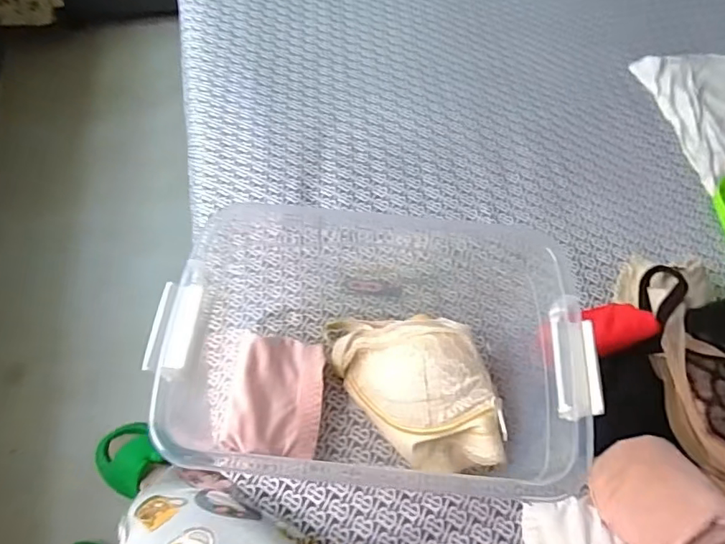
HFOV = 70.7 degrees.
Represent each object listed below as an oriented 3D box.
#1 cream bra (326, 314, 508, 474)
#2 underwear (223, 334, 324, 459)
[{"bbox_3d":[0.047,0.115,0.537,0.182,0.097,0.145,5,61,1],"label":"cream bra"},{"bbox_3d":[-0.094,0.133,0.545,0.103,0.053,0.124,6,61,2],"label":"underwear"}]

